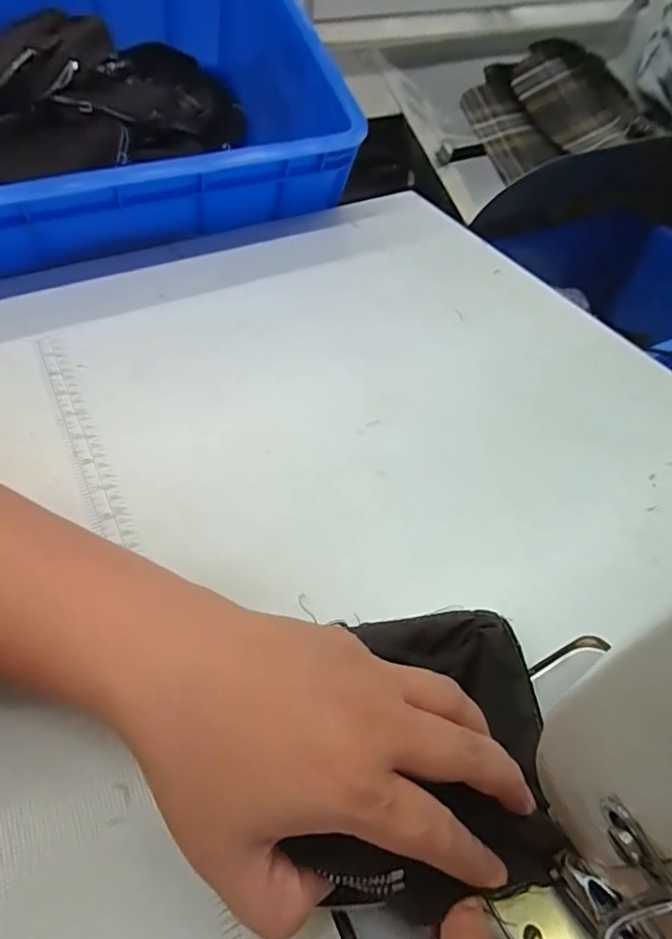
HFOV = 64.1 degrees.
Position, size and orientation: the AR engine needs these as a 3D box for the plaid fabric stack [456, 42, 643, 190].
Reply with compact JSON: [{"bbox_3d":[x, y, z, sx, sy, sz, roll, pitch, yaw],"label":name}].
[{"bbox_3d":[0.367,-0.602,0.919,0.306,0.070,0.209,-21,86,-10],"label":"plaid fabric stack"}]

